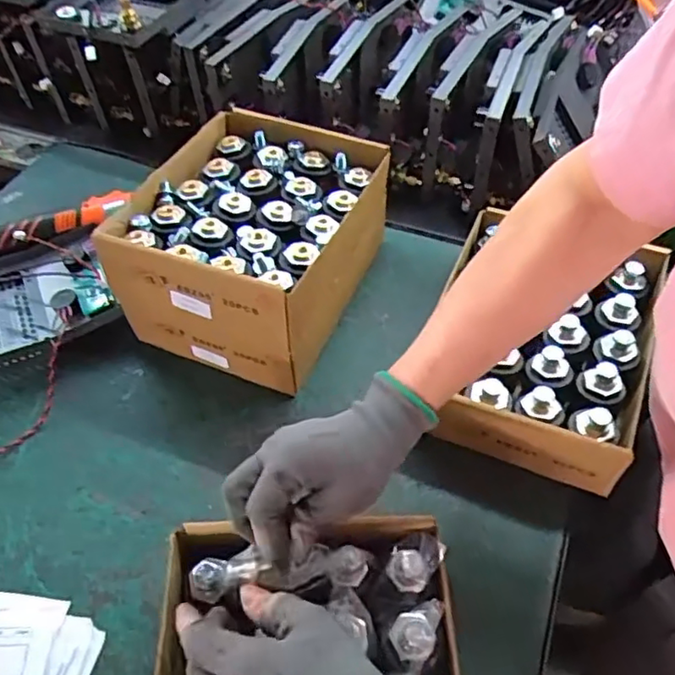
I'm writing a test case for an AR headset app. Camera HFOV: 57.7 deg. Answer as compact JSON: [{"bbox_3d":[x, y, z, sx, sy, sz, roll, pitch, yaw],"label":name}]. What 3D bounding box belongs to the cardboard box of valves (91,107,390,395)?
[{"bbox_3d":[-0.085,-0.102,0.641,0.208,0.150,0.250,18,55,15],"label":"cardboard box of valves"}]

